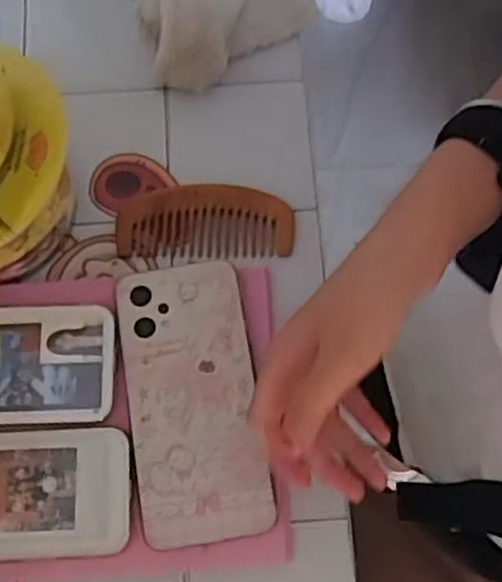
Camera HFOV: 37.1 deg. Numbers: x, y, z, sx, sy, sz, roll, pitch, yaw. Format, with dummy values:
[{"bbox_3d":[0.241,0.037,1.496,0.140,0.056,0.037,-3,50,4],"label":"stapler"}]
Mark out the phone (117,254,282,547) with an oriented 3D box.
[{"bbox_3d":[-0.035,0.062,0.440,0.076,0.006,0.161,-8,74,-3],"label":"phone"}]

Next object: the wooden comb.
[{"bbox_3d":[-0.030,-0.046,0.491,0.114,0.013,0.047,-1,73,-1],"label":"wooden comb"}]

